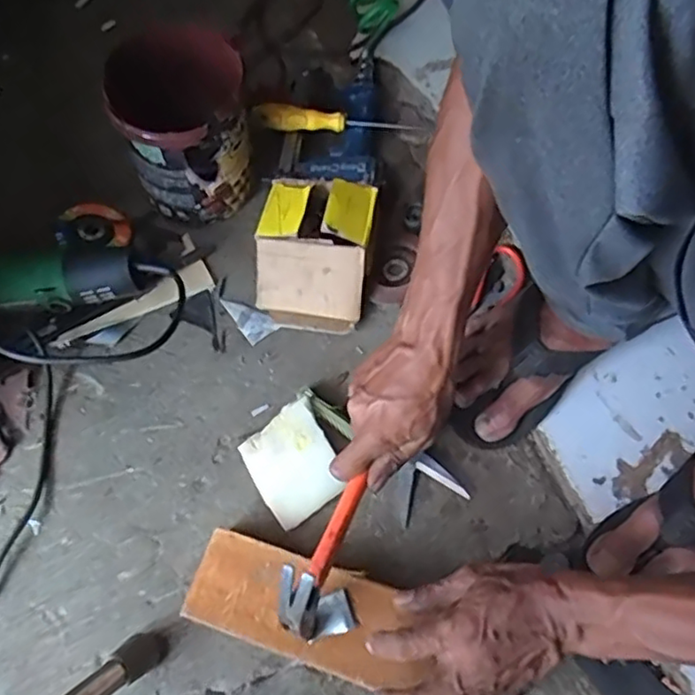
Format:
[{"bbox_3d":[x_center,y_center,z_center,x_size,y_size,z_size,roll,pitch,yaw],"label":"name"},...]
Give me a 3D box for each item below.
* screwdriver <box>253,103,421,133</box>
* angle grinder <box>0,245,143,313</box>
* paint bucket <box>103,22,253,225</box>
[{"bbox_3d":[-0.011,-0.272,0.761,0.196,0.032,0.023,0,63,-12],"label":"screwdriver"},{"bbox_3d":[-0.348,-0.081,0.667,0.257,0.097,0.082,-9,63,-1],"label":"angle grinder"},{"bbox_3d":[-0.165,-0.222,0.684,0.128,0.176,0.126,-1,64,3],"label":"paint bucket"}]

